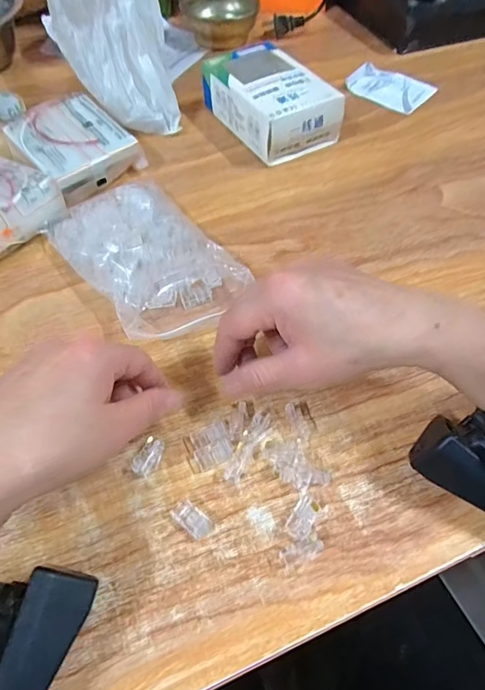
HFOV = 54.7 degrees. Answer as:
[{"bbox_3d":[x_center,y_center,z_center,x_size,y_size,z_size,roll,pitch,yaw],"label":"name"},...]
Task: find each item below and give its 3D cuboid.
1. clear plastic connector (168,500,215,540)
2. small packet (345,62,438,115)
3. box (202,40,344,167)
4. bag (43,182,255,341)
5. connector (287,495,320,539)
[{"bbox_3d":[-0.028,0.097,0.260,0.023,0.004,0.013,34,61,21],"label":"clear plastic connector"},{"bbox_3d":[0.165,-0.293,0.529,0.086,0.012,0.062,34,62,22],"label":"small packet"},{"bbox_3d":[0.026,-0.245,0.471,0.083,0.051,0.133,-26,59,-17],"label":"box"},{"bbox_3d":[-0.074,-0.068,0.361,0.094,0.028,0.147,-32,61,-21],"label":"bag"},{"bbox_3d":[0.034,0.094,0.258,0.013,0.007,0.023,25,59,17],"label":"connector"}]

